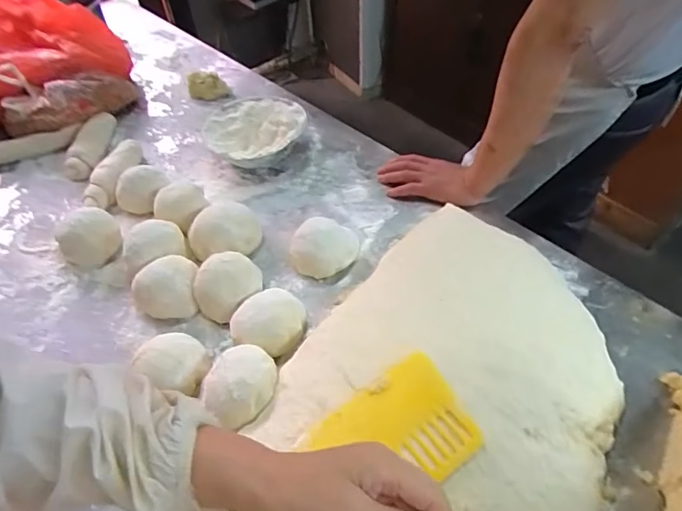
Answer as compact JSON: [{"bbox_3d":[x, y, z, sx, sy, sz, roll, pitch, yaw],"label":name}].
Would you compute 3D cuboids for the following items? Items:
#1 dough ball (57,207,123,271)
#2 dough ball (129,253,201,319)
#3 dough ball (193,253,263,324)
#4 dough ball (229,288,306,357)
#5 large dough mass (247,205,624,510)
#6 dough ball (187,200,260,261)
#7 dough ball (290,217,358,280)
[{"bbox_3d":[-0.382,-0.027,0.736,0.087,0.064,0.076,-35,56,-24],"label":"dough ball"},{"bbox_3d":[-0.238,0.048,0.664,0.089,0.067,0.069,-26,53,-18],"label":"dough ball"},{"bbox_3d":[-0.157,0.043,0.674,0.090,0.054,0.078,-18,51,-12],"label":"dough ball"},{"bbox_3d":[-0.095,0.088,0.631,0.090,0.054,0.080,-34,56,-24],"label":"dough ball"},{"bbox_3d":[0.103,0.178,0.519,0.344,0.068,0.602,16,52,16],"label":"large dough mass"},{"bbox_3d":[-0.180,-0.043,0.737,0.105,0.055,0.092,-14,50,-9],"label":"dough ball"},{"bbox_3d":[-0.023,-0.018,0.717,0.085,0.055,0.095,17,52,17],"label":"dough ball"}]

